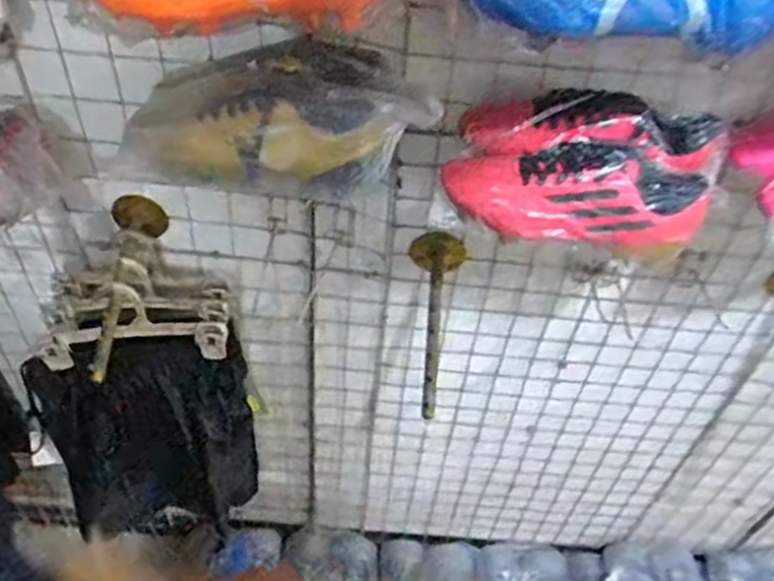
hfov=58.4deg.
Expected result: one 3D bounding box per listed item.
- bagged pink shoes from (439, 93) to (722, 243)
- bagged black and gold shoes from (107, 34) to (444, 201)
[{"bbox_3d":[0.193,-0.139,0.687,0.251,0.116,0.163,14,47,7],"label":"bagged pink shoes"},{"bbox_3d":[-0.103,-0.166,0.662,0.281,0.097,0.134,0,47,-5],"label":"bagged black and gold shoes"}]

